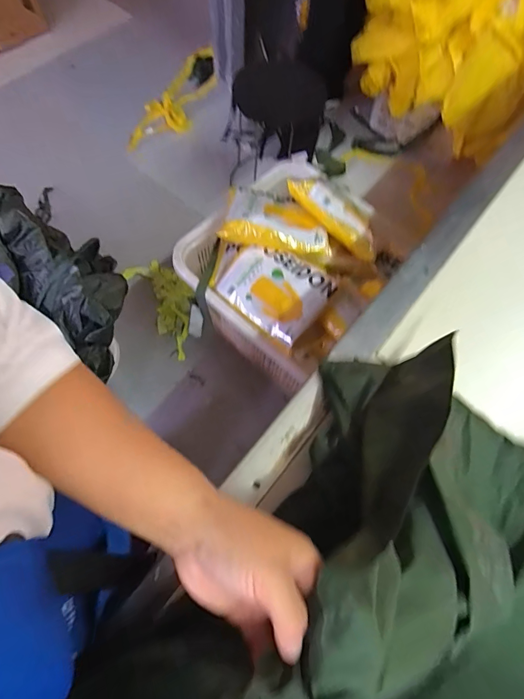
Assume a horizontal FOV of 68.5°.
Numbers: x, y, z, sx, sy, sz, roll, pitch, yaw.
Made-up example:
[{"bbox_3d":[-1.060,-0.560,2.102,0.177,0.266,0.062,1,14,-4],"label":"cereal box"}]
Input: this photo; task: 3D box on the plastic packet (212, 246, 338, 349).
[{"bbox_3d":[0.029,-0.170,1.057,0.307,0.051,0.231,38,89,21],"label":"plastic packet"}]

